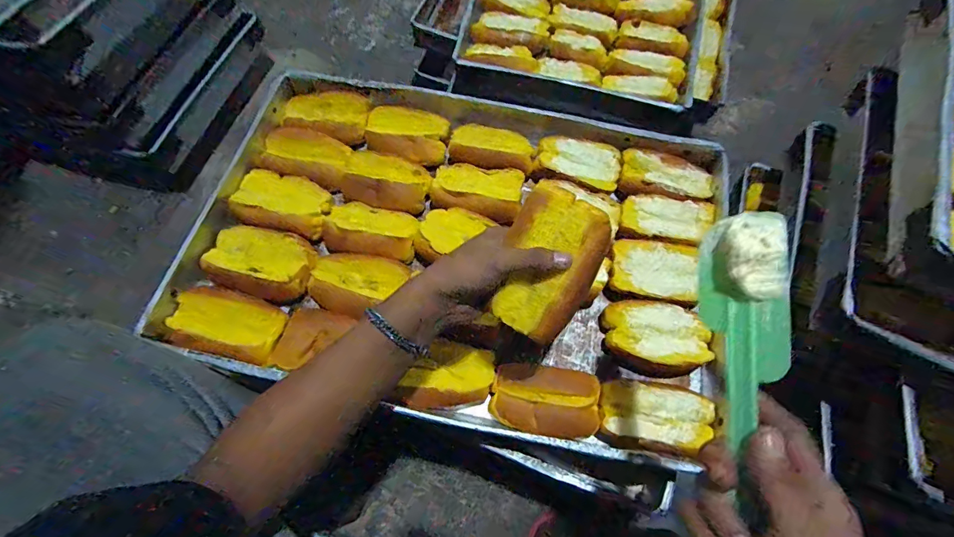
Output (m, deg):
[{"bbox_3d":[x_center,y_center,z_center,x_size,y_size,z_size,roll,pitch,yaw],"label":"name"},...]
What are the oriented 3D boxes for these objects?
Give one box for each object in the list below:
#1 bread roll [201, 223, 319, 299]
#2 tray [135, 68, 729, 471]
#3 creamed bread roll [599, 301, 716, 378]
[{"bbox_3d":[-0.256,-0.007,0.505,0.116,0.033,0.077,15,67,6],"label":"bread roll"},{"bbox_3d":[-0.016,-0.037,0.525,0.603,0.067,0.403,11,67,4],"label":"tray"},{"bbox_3d":[0.195,0.077,0.484,0.102,0.036,0.083,3,67,1],"label":"creamed bread roll"}]

